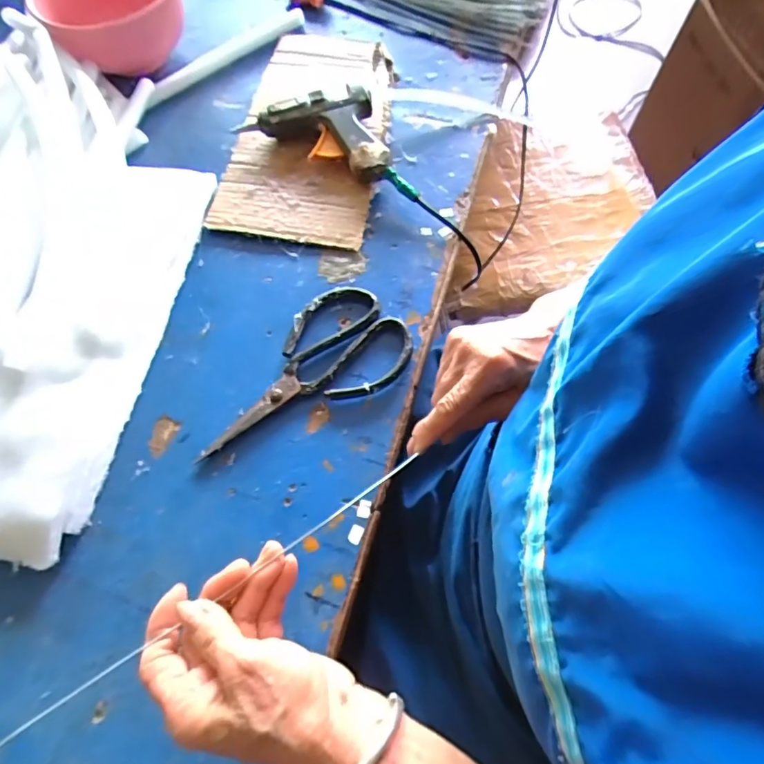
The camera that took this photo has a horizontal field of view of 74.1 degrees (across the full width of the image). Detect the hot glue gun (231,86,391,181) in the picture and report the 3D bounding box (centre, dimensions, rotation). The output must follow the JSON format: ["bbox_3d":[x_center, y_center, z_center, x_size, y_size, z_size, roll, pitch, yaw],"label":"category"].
[{"bbox_3d":[-0.067,-0.229,0.488,0.133,0.034,0.112,-11,67,-4],"label":"hot glue gun"}]

